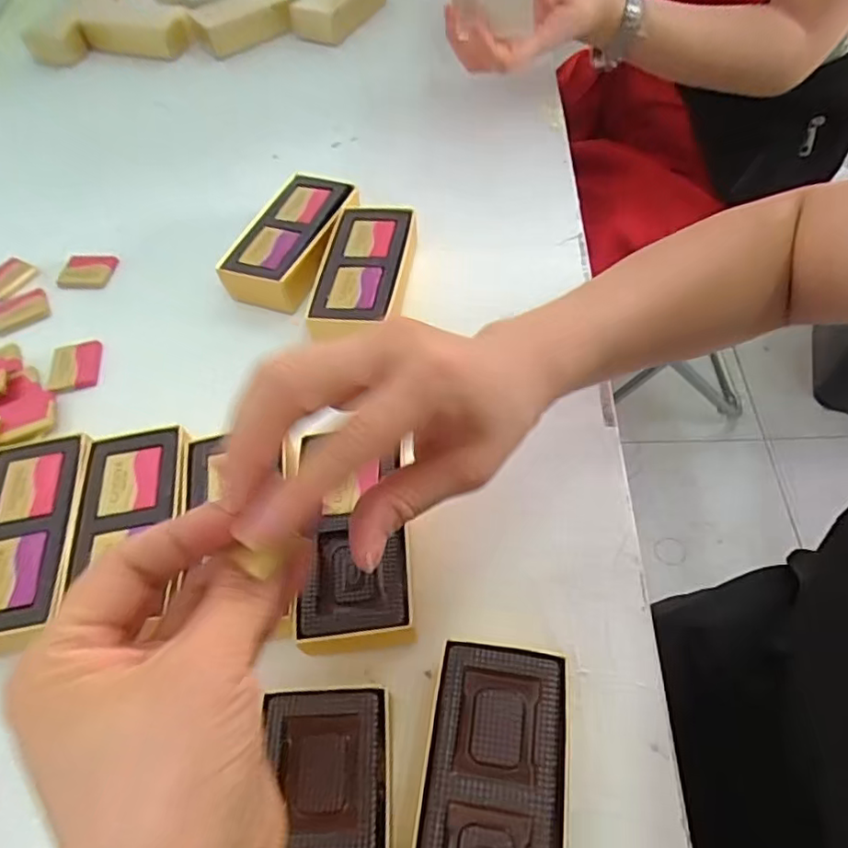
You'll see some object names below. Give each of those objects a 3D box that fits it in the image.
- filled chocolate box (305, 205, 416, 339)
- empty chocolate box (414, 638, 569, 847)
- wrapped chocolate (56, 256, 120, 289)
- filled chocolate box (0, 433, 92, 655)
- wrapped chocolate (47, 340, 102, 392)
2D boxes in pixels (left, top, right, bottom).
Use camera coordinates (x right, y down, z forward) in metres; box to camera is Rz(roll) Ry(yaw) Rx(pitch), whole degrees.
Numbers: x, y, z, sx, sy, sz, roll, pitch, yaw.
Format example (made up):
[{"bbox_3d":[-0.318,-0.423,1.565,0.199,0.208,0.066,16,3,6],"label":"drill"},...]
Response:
[{"bbox_3d":[-0.041,-0.104,0.416,0.060,0.031,0.121,6,57,8],"label":"filled chocolate box"},{"bbox_3d":[0.029,0.154,0.242,0.057,0.032,0.113,7,58,9],"label":"empty chocolate box"},{"bbox_3d":[-0.270,-0.125,0.468,0.042,0.007,0.037,3,57,7],"label":"wrapped chocolate"},{"bbox_3d":[-0.216,0.064,0.321,0.060,0.025,0.120,-11,56,-3],"label":"filled chocolate box"},{"bbox_3d":[-0.246,-0.042,0.411,0.034,0.006,0.043,-13,57,-4],"label":"wrapped chocolate"}]

